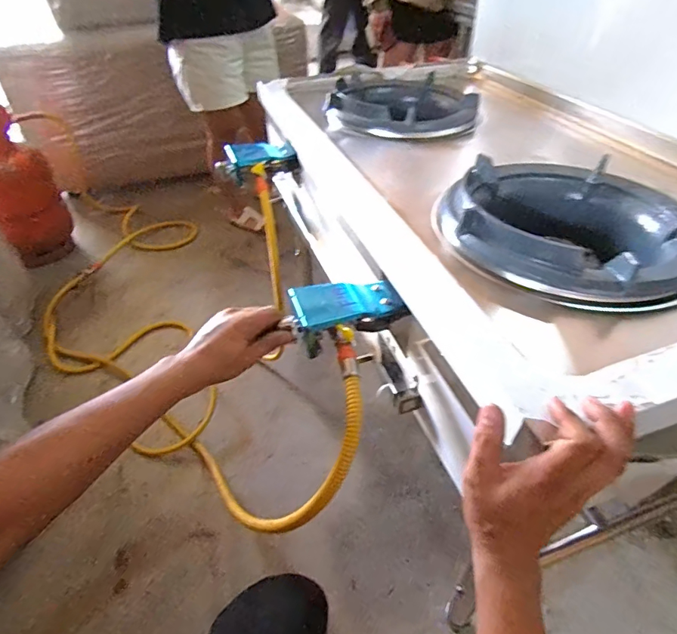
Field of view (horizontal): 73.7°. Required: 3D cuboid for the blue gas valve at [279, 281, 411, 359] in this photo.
[{"bbox_3d":[0.010,0.001,0.593,0.139,0.056,0.093,-12,41,-13],"label":"blue gas valve"}]

